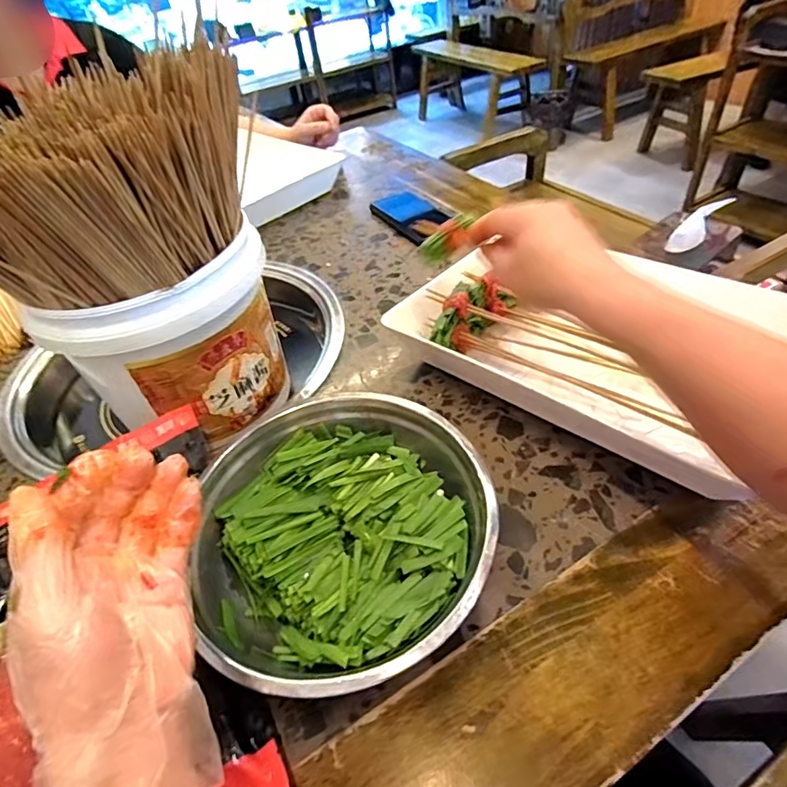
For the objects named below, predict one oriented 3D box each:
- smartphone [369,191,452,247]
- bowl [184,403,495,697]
[{"bbox_3d":[0.034,-0.278,0.750,0.093,0.012,0.148,-26,48,-16],"label":"smartphone"},{"bbox_3d":[-0.035,0.096,0.350,0.198,0.054,0.200,-4,44,4],"label":"bowl"}]

